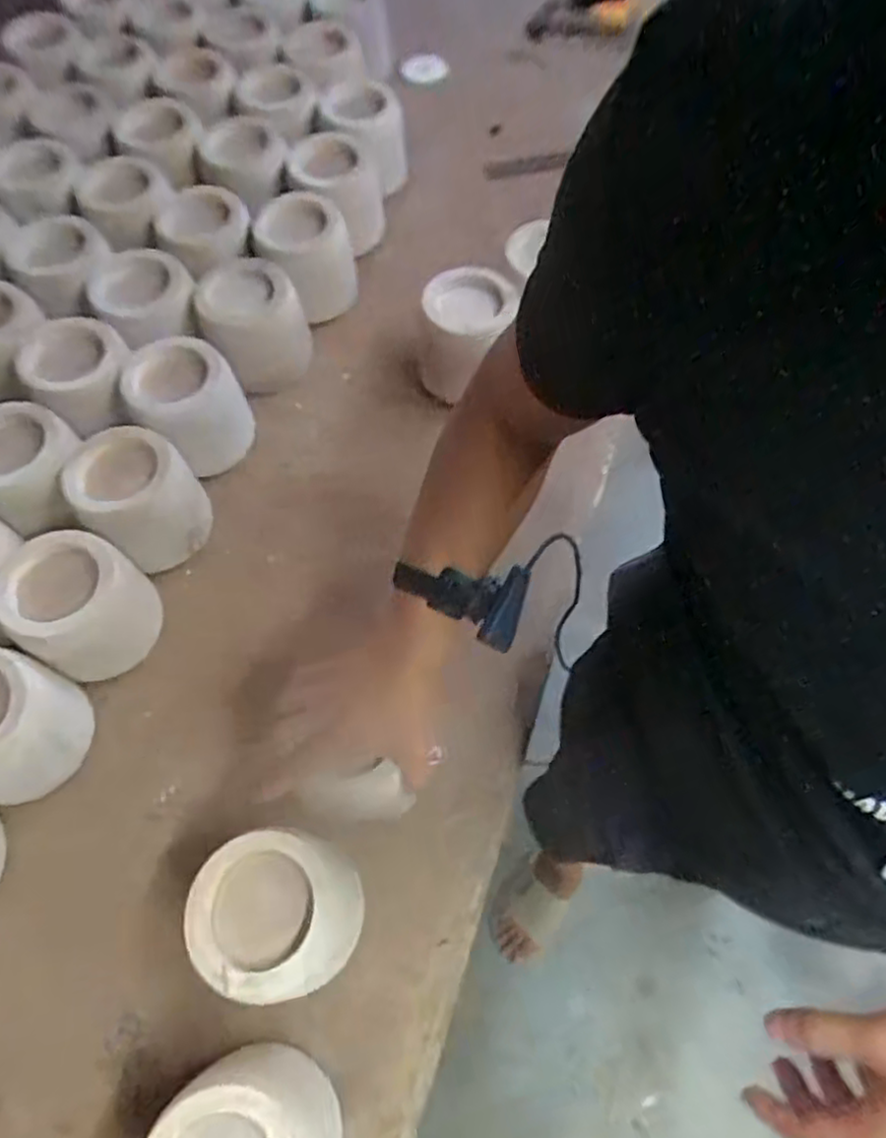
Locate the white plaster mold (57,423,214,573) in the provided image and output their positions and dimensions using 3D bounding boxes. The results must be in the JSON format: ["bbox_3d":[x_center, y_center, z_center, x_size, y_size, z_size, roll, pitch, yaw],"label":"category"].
[{"bbox_3d":[-0.350,-0.085,0.786,0.126,0.129,0.126,0,64,0],"label":"white plaster mold"}]

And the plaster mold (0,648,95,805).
[{"bbox_3d":[-0.435,0.153,0.672,0.136,0.108,0.127,0,64,0],"label":"plaster mold"}]

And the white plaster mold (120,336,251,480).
[{"bbox_3d":[-0.313,-0.202,0.856,0.130,0.132,0.128,-28,67,-13],"label":"white plaster mold"}]

